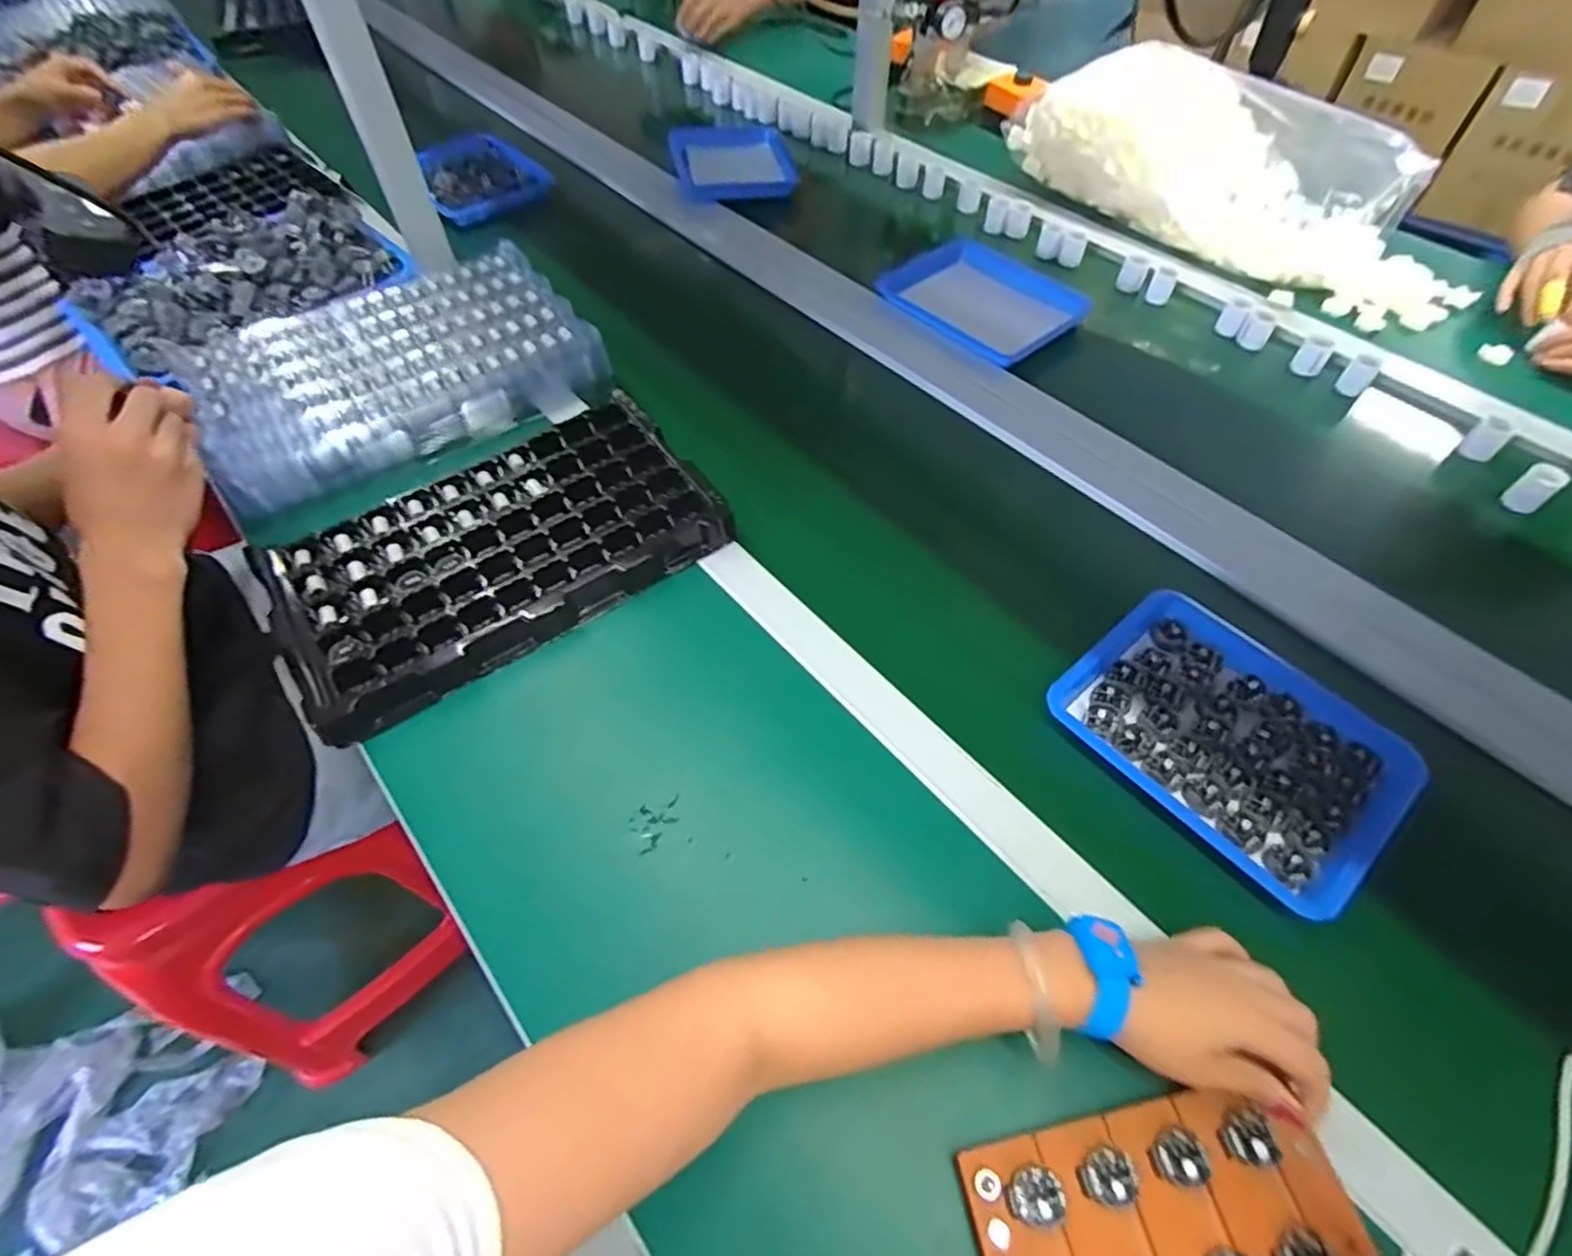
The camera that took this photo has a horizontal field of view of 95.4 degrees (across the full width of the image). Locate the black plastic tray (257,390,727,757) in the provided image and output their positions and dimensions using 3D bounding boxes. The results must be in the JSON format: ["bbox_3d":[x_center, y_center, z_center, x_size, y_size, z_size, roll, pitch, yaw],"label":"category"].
[{"bbox_3d":[-0.249,-0.068,0.624,0.356,0.031,0.213,-32,63,-19],"label":"black plastic tray"}]

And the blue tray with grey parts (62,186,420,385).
[{"bbox_3d":[-0.617,-0.396,0.821,0.233,0.041,0.323,39,65,21],"label":"blue tray with grey parts"}]

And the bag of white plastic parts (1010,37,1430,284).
[{"bbox_3d":[0.564,-0.616,0.944,0.473,0.142,0.244,40,65,22],"label":"bag of white plastic parts"}]

